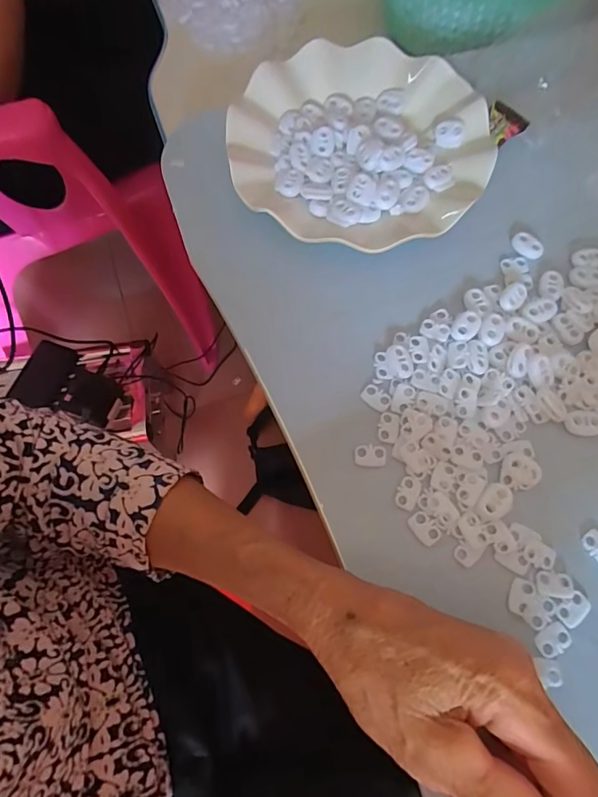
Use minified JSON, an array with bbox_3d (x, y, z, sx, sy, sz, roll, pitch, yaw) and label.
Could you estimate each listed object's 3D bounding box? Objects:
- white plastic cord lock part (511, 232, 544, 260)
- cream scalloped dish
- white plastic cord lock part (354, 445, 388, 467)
[{"bbox_3d":[0.156,-0.104,0.325,0.014,0.007,0.021,-42,72,-14],"label":"white plastic cord lock part"},{"bbox_3d":[0.042,-0.186,0.341,0.177,0.031,0.166,-1,67,2],"label":"cream scalloped dish"},{"bbox_3d":[0.041,0.033,0.276,0.018,0.004,0.012,0,67,2],"label":"white plastic cord lock part"}]

